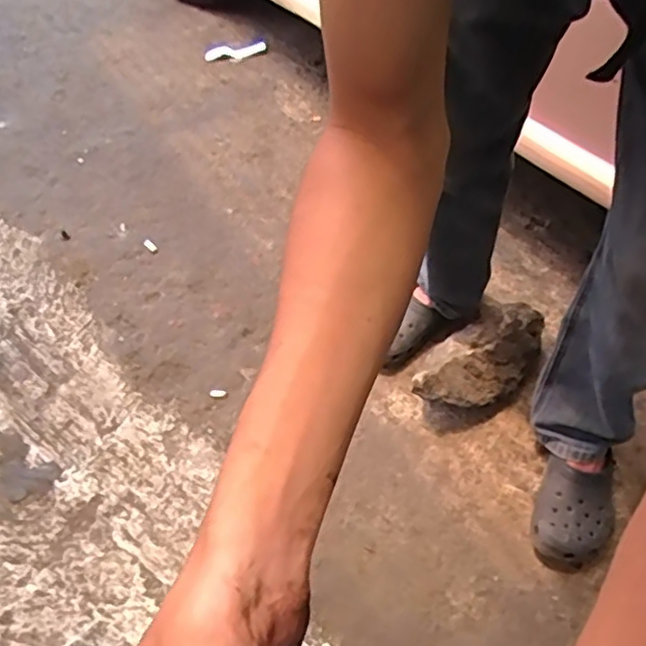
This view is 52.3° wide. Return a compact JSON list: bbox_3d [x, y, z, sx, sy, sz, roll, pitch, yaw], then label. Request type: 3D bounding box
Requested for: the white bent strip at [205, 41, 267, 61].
[{"bbox_3d":[-0.230,-0.716,1.735,0.162,0.013,0.063,-14,55,-7],"label":"white bent strip"}]

